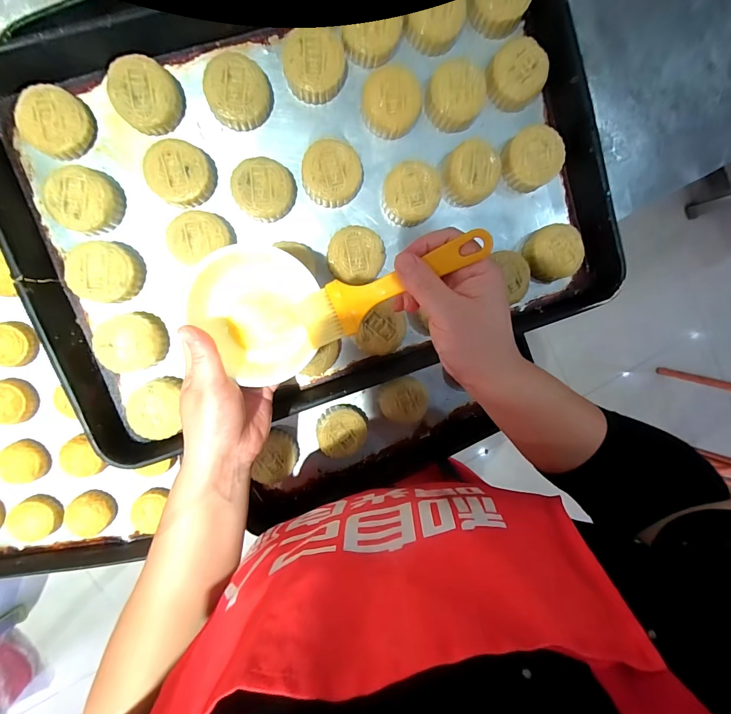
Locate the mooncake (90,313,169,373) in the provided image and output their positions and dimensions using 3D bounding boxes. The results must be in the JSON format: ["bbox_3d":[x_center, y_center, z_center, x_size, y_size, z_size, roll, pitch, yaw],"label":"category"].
[{"bbox_3d":[-0.243,-0.015,0.381,0.067,0.026,0.058,-17,96,-5],"label":"mooncake"}]

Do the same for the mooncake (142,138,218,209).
[{"bbox_3d":[-0.191,-0.187,0.376,0.060,0.028,0.059,4,94,-7],"label":"mooncake"}]

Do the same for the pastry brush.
[{"bbox_3d":[0.018,-0.051,0.270,0.151,0.007,0.041,-21,97,20],"label":"pastry brush"}]

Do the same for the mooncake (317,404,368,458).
[{"bbox_3d":[-0.030,0.093,0.460,0.062,0.031,0.061,-1,94,-7],"label":"mooncake"}]

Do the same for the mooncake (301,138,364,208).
[{"bbox_3d":[-0.036,-0.197,0.390,0.065,0.025,0.059,-23,97,-5],"label":"mooncake"}]

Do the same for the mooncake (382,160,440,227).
[{"bbox_3d":[0.049,-0.180,0.399,0.060,0.031,0.060,-1,94,-7],"label":"mooncake"}]

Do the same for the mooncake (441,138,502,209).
[{"bbox_3d":[0.117,-0.203,0.403,0.059,0.035,0.060,-1,94,-7],"label":"mooncake"}]

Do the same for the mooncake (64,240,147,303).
[{"bbox_3d":[-0.266,-0.087,0.371,0.061,0.030,0.060,4,94,-7],"label":"mooncake"}]

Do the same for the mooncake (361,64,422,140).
[{"bbox_3d":[0.027,-0.269,0.386,0.061,0.032,0.056,-1,94,-7],"label":"mooncake"}]

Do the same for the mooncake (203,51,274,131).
[{"bbox_3d":[-0.130,-0.271,0.373,0.059,0.031,0.059,-1,94,-7],"label":"mooncake"}]

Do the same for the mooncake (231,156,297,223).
[{"bbox_3d":[-0.107,-0.177,0.386,0.061,0.027,0.058,-1,94,-7],"label":"mooncake"}]

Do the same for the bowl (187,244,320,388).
[{"bbox_3d":[-0.087,-0.037,0.314,0.094,0.052,0.108,-30,97,-4],"label":"bowl"}]

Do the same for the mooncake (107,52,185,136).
[{"bbox_3d":[-0.215,-0.259,0.359,0.058,0.031,0.057,-1,94,-7],"label":"mooncake"}]

